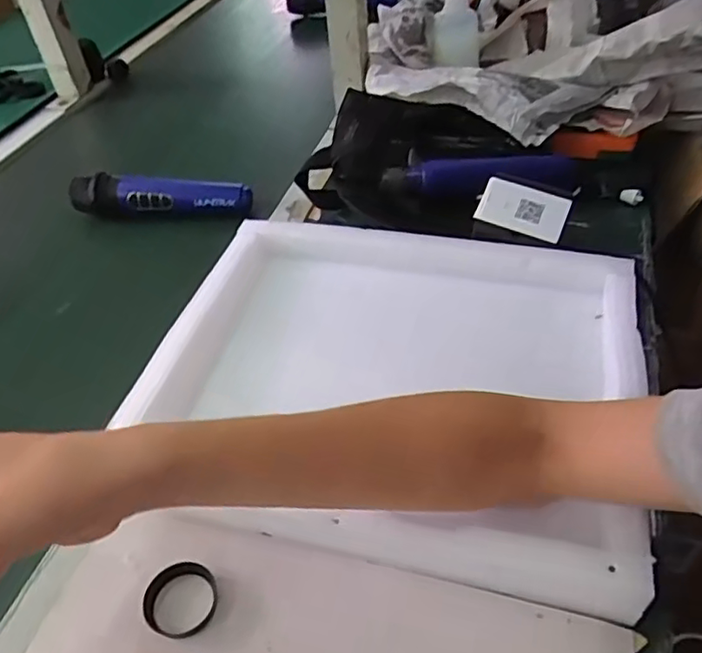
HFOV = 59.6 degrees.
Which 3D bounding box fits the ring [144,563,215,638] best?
[{"bbox_3d":[-0.104,0.167,0.375,0.040,0.012,0.044,-3,46,3],"label":"ring"}]

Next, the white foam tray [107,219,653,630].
[{"bbox_3d":[0.026,0.030,0.470,0.363,0.042,0.279,9,47,14],"label":"white foam tray"}]

